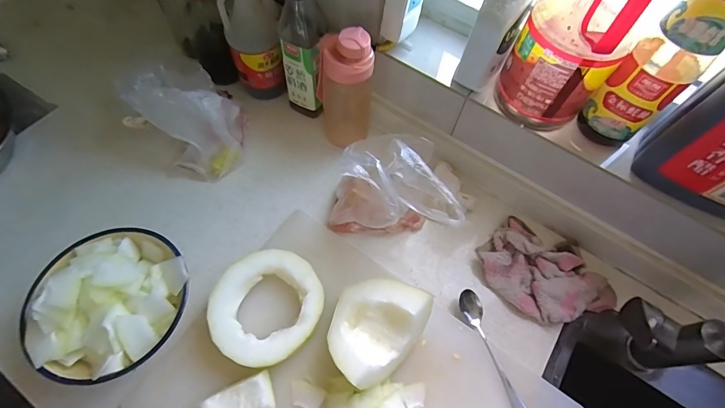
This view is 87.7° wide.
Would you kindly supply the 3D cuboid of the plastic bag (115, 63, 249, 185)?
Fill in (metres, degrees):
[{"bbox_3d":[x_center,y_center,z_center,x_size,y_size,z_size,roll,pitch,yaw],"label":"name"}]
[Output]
[{"bbox_3d":[-0.263,-0.127,0.564,0.132,0.133,0.158,-35,69,-18],"label":"plastic bag"}]

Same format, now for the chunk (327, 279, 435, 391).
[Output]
[{"bbox_3d":[0.014,0.155,0.463,0.100,0.075,0.123,28,65,12],"label":"chunk"}]

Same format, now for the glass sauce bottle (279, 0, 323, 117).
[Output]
[{"bbox_3d":[-0.091,-0.229,0.547,0.059,0.254,0.056,-12,64,-8],"label":"glass sauce bottle"}]

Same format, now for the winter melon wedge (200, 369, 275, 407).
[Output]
[{"bbox_3d":[-0.144,0.226,0.430,0.087,0.033,0.040,-17,65,-10],"label":"winter melon wedge"}]

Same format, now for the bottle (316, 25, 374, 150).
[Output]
[{"bbox_3d":[-0.027,-0.167,0.557,0.075,0.195,0.067,-3,63,-4],"label":"bottle"}]

